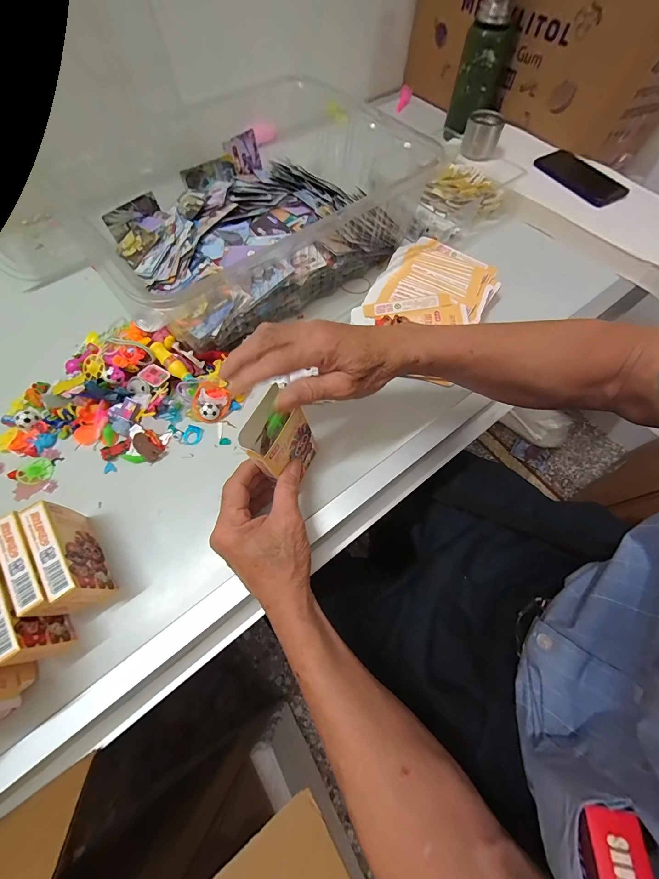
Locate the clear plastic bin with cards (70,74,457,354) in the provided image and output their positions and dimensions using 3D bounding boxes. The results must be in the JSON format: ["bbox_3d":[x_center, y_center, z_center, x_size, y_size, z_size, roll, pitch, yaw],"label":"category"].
[{"bbox_3d":[-0.102,-0.330,0.479,0.425,0.112,0.288,-39,71,-16],"label":"clear plastic bin with cards"}]

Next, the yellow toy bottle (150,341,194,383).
[{"bbox_3d":[-0.194,-0.094,0.410,0.066,0.017,0.020,45,72,4],"label":"yellow toy bottle"}]

